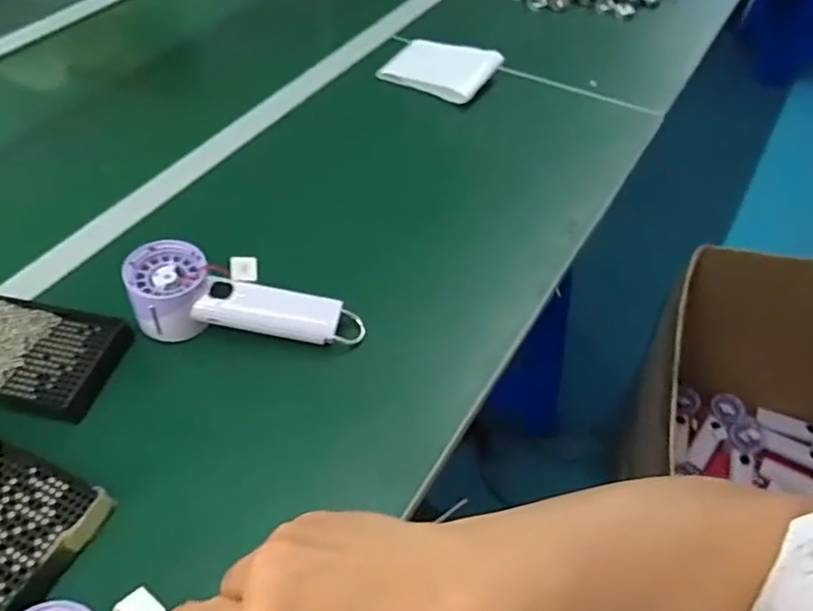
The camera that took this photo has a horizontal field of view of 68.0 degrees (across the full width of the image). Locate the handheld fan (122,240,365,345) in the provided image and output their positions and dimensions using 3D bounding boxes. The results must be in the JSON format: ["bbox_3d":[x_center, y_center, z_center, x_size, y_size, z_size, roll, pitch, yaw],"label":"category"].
[{"bbox_3d":[-0.134,-0.004,0.506,0.190,0.058,0.068,5,49,4],"label":"handheld fan"}]

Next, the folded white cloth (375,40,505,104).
[{"bbox_3d":[0.046,-0.311,0.786,0.136,0.025,0.092,25,54,20],"label":"folded white cloth"}]

